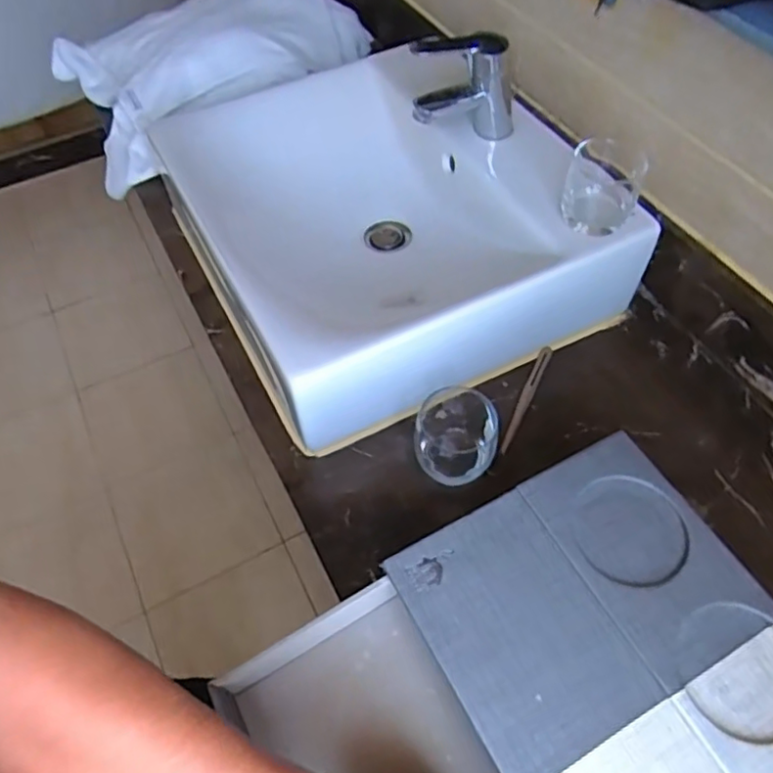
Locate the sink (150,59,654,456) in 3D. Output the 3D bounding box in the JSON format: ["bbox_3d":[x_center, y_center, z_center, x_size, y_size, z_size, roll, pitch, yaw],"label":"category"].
[{"bbox_3d":[-0.010,-0.230,0.782,0.430,0.141,0.505,-25,59,-15],"label":"sink"}]

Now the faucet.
[{"bbox_3d":[0.091,-0.346,0.740,0.136,0.119,0.048,-23,59,-14],"label":"faucet"}]

